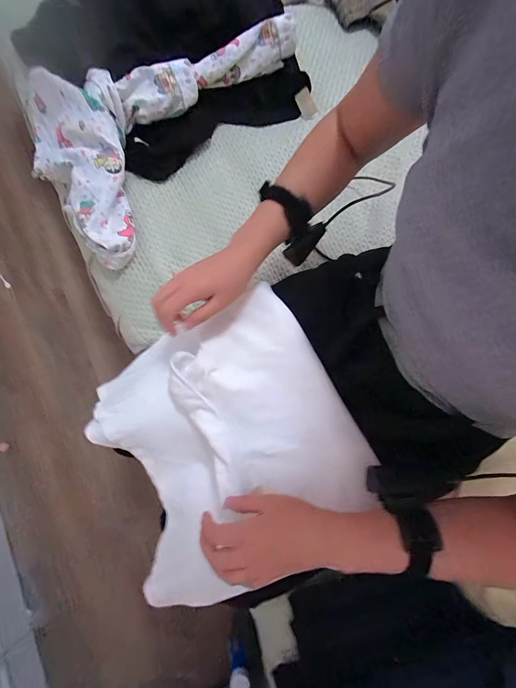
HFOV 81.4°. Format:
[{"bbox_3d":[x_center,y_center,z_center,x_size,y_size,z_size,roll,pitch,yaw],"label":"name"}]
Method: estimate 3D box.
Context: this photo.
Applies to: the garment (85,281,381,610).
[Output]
[{"bbox_3d":[-0.053,0.124,0.425,0.343,0.122,0.344,-28,78,-8],"label":"garment"}]

